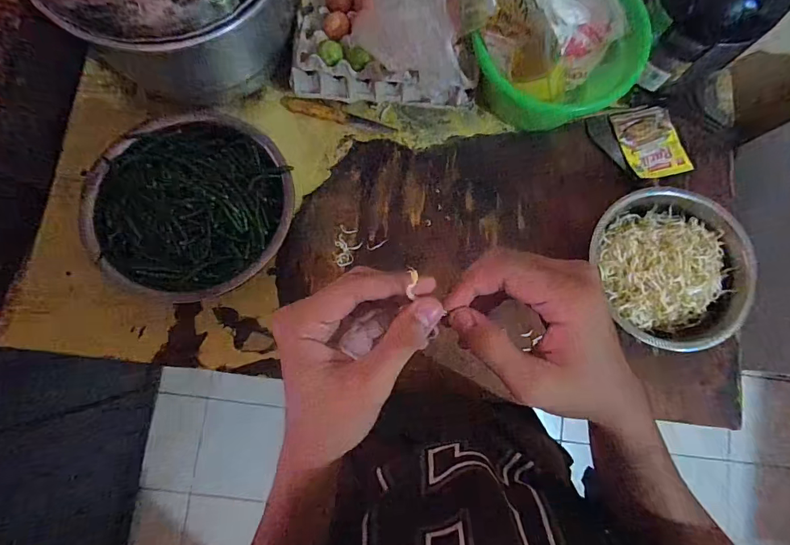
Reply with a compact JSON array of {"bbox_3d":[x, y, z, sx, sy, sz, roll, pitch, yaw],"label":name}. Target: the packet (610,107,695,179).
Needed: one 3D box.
[{"bbox_3d":[0.478,-0.242,0.804,0.102,0.009,0.137,-15,79,9],"label":"packet"}]

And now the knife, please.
[{"bbox_3d":[-0.104,-0.292,0.797,0.207,0.022,0.024,11,82,-2],"label":"knife"}]

